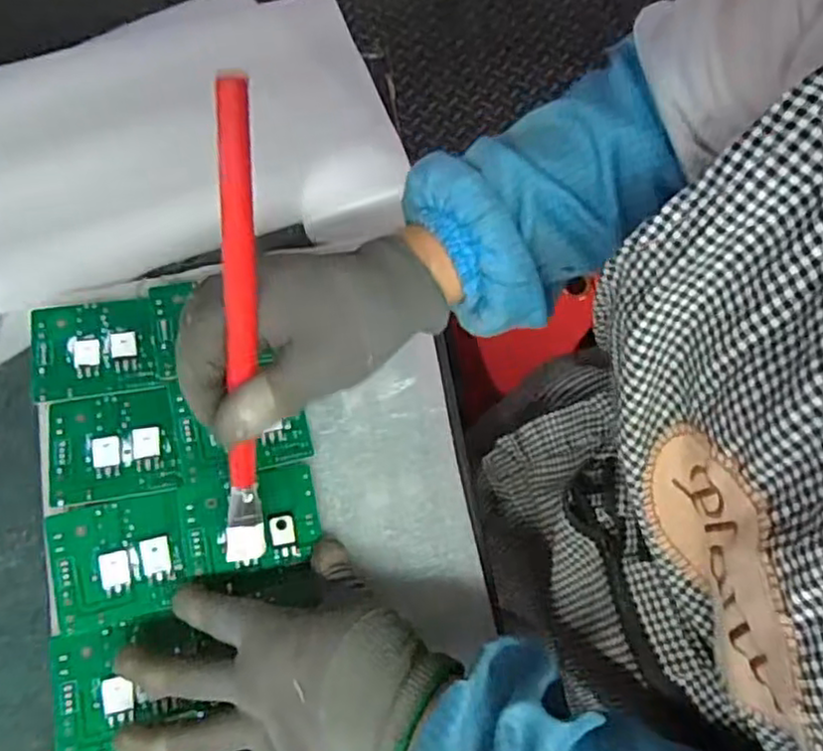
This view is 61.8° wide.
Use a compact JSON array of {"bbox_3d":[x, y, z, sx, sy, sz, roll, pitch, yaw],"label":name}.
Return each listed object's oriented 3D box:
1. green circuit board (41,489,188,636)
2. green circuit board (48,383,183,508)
[{"bbox_3d":[-0.178,0.111,0.417,0.077,0.006,0.069,-11,76,-13],"label":"green circuit board"},{"bbox_3d":[-0.192,0.045,0.444,0.078,0.005,0.071,-10,67,-12],"label":"green circuit board"}]

